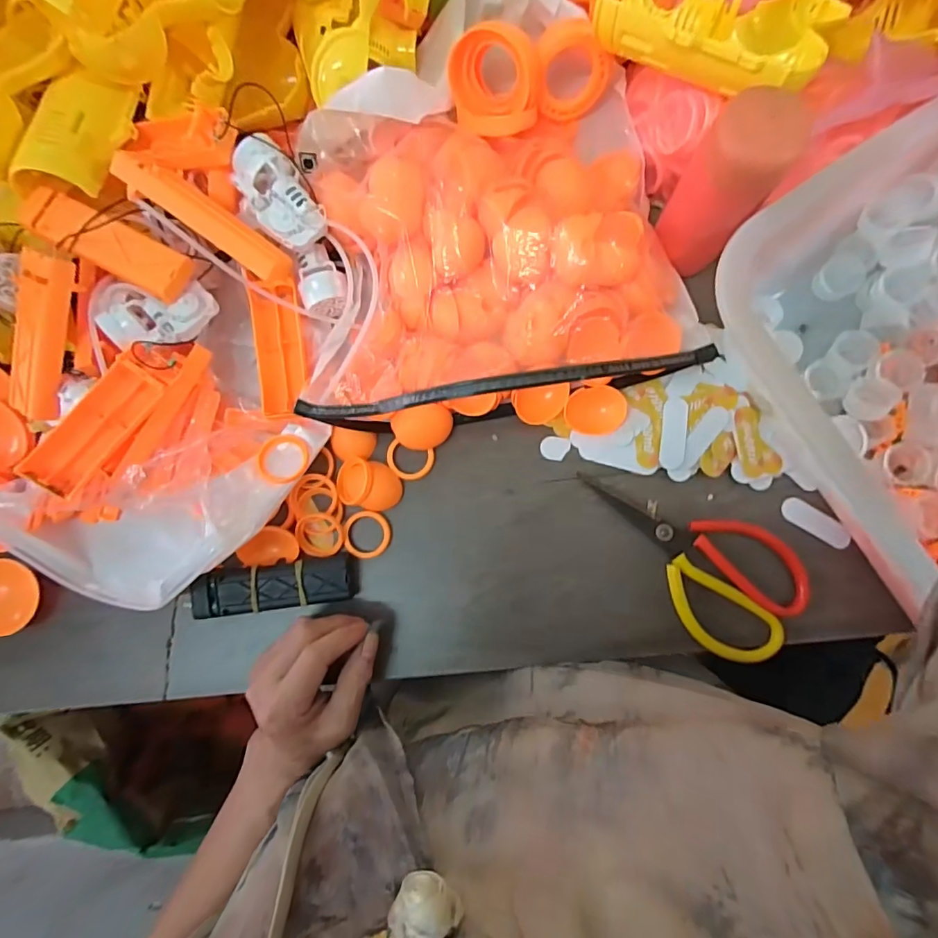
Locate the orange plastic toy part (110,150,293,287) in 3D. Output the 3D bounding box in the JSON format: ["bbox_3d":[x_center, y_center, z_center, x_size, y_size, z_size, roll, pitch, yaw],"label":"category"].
[{"bbox_3d":[-0.172,-0.164,0.316,0.110,0.022,0.029,32,87,-21],"label":"orange plastic toy part"}]

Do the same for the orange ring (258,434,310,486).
[{"bbox_3d":[-0.131,-0.007,0.340,0.033,0.007,0.036,2,68,-4],"label":"orange ring"}]

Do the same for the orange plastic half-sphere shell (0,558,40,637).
[{"bbox_3d":[-0.350,0.093,0.357,0.055,0.020,0.054,0,85,2],"label":"orange plastic half-sphere shell"}]

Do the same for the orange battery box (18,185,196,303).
[{"bbox_3d":[-0.246,-0.152,0.326,0.112,0.026,0.033,27,87,4],"label":"orange battery box"}]

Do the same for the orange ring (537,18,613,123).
[{"bbox_3d":[0.074,-0.284,0.344,0.052,0.056,0.010,-14,47,15],"label":"orange ring"}]

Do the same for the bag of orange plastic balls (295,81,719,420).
[{"bbox_3d":[0.014,-0.151,0.330,0.275,0.050,0.210,-10,85,1],"label":"bag of orange plastic balls"}]

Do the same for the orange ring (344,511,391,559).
[{"bbox_3d":[-0.076,0.048,0.356,0.033,0.007,0.034,0,85,2],"label":"orange ring"}]

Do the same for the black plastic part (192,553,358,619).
[{"bbox_3d":[-0.137,0.083,0.343,0.106,0.029,0.033,-6,85,2],"label":"black plastic part"}]

